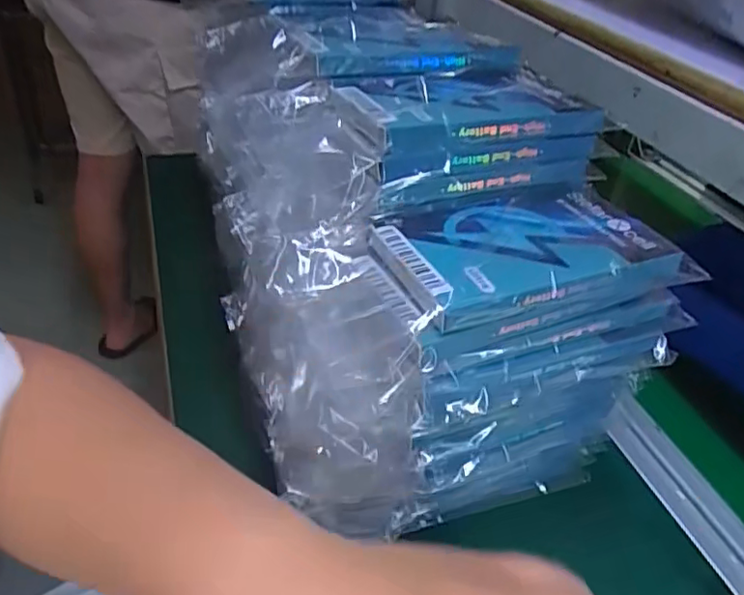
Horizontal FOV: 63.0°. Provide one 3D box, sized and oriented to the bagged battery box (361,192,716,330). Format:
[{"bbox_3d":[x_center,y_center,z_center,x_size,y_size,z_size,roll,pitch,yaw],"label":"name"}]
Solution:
[{"bbox_3d":[0.074,-0.021,0.294,0.144,0.023,0.075,-10,40,-21],"label":"bagged battery box"}]

